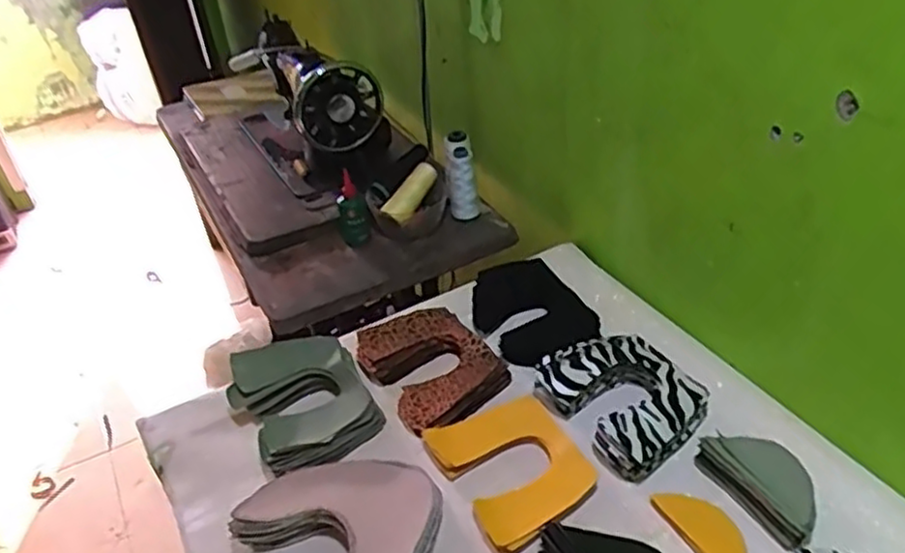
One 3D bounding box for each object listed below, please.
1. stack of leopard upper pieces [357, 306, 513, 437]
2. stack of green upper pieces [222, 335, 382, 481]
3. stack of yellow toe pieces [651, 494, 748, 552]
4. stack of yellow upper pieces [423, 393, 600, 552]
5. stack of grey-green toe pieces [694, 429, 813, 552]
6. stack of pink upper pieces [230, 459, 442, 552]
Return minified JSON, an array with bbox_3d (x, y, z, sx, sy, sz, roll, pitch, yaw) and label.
[{"bbox_3d":[-0.029,0.106,0.841,0.133,0.042,0.177,-29,42,-27],"label":"stack of leopard upper pieces"},{"bbox_3d":[-0.160,0.134,0.788,0.139,0.083,0.153,-26,41,-24],"label":"stack of green upper pieces"},{"bbox_3d":[0.230,0.230,0.641,0.048,0.006,0.109,-21,39,-18],"label":"stack of yellow toe pieces"},{"bbox_3d":[0.061,0.192,0.718,0.128,0.028,0.158,-22,39,-19],"label":"stack of yellow upper pieces"},{"bbox_3d":[0.289,0.190,0.668,0.057,0.036,0.118,-23,39,-20],"label":"stack of grey-green toe pieces"},{"bbox_3d":[-0.089,0.239,0.654,0.176,0.056,0.169,-25,40,-22],"label":"stack of pink upper pieces"}]

